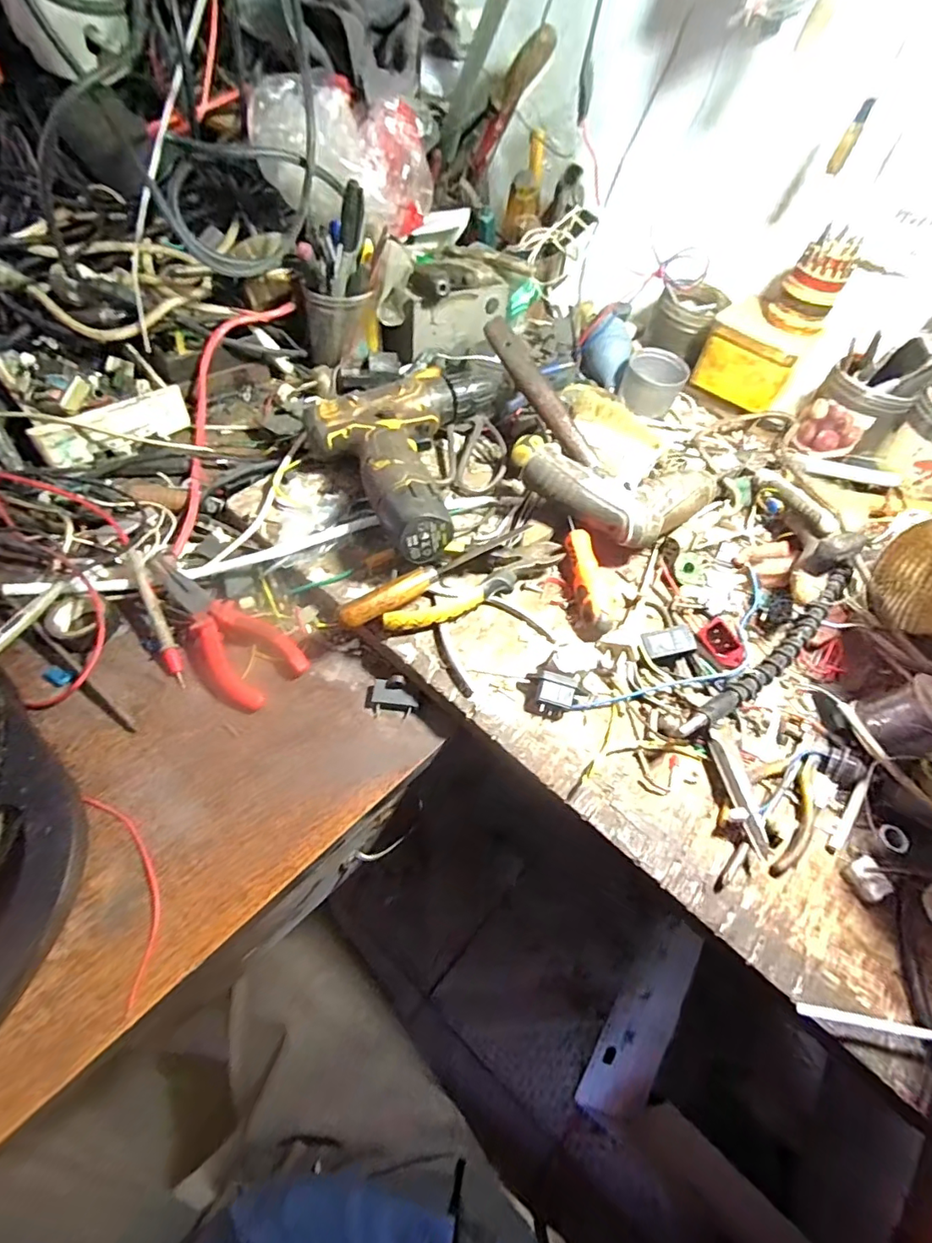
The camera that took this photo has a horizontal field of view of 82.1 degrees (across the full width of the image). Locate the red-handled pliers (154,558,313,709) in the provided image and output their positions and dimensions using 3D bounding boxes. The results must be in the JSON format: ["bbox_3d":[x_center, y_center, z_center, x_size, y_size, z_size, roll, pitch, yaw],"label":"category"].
[{"bbox_3d":[-0.198,0.002,0.424,0.147,0.024,0.066,40,61,18],"label":"red-handled pliers"}]

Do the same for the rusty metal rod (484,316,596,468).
[{"bbox_3d":[0.068,-0.214,0.501,0.022,0.014,0.164,-32,86,-18],"label":"rusty metal rod"}]

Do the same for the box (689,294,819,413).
[{"bbox_3d":[0.319,-0.295,0.593,0.101,0.068,0.085,34,60,16],"label":"box"}]

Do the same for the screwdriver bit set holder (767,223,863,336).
[{"bbox_3d":[0.352,-0.341,0.542,0.057,0.078,0.052,31,59,13],"label":"screwdriver bit set holder"}]

